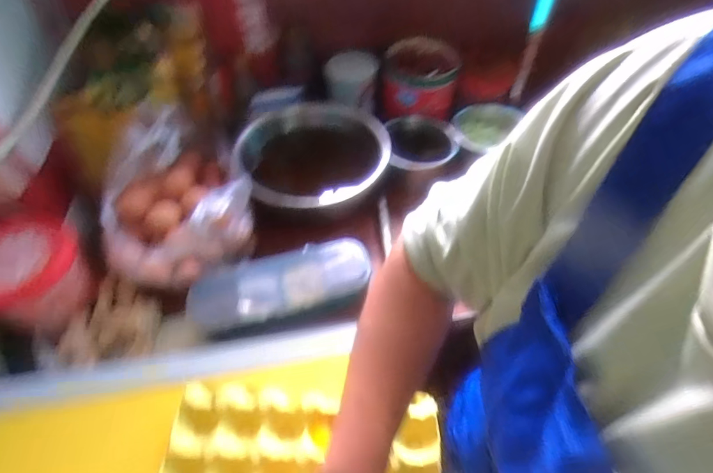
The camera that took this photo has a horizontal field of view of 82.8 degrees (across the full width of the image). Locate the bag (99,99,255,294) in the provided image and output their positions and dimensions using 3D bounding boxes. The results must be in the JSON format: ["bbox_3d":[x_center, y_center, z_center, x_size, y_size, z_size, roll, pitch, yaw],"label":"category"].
[{"bbox_3d":[-0.288,-0.073,0.628,0.198,0.142,0.241,-24,55,-15],"label":"bag"}]

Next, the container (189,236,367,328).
[{"bbox_3d":[-0.116,0.077,0.602,0.275,0.057,0.097,-12,53,-6],"label":"container"}]

